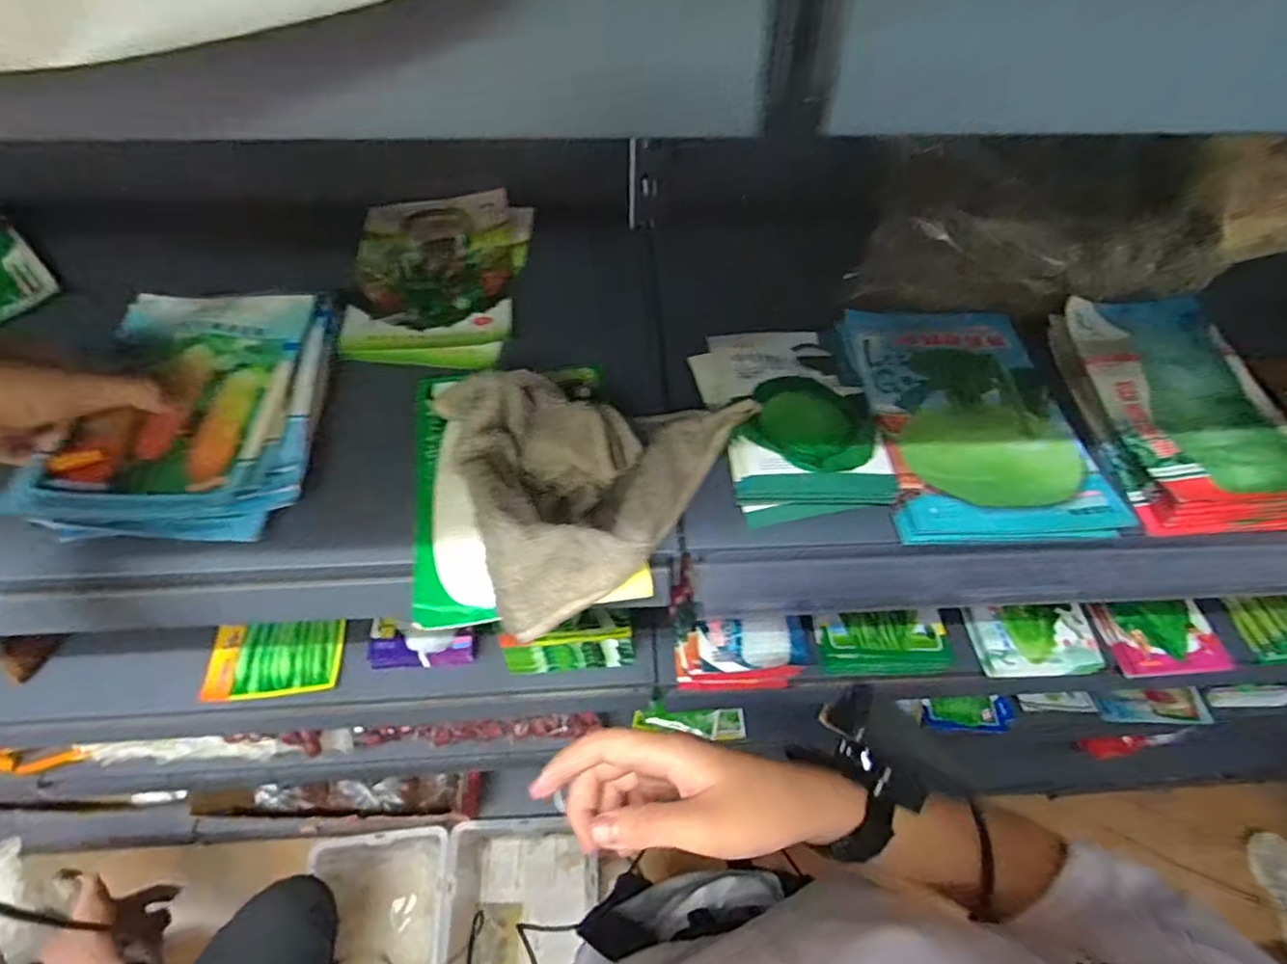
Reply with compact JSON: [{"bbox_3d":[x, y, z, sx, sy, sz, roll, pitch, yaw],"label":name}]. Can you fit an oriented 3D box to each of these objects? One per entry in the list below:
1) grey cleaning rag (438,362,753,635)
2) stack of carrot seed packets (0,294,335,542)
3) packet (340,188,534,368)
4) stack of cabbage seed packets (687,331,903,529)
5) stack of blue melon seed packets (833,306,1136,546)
[{"bbox_3d":[-0.023,-0.015,0.347,0.176,0.060,0.130,-28,63,-19],"label":"grey cleaning rag"},{"bbox_3d":[-0.274,-0.050,0.367,0.138,0.022,0.179,0,57,-3],"label":"stack of carrot seed packets"},{"bbox_3d":[-0.162,-0.172,0.475,0.131,0.011,0.201,-2,58,-4],"label":"packet"},{"bbox_3d":[0.097,-0.050,0.393,0.101,0.022,0.153,-7,58,-7],"label":"stack of cabbage seed packets"},{"bbox_3d":[0.221,-0.048,0.398,0.136,0.023,0.193,0,57,-3],"label":"stack of blue melon seed packets"}]

